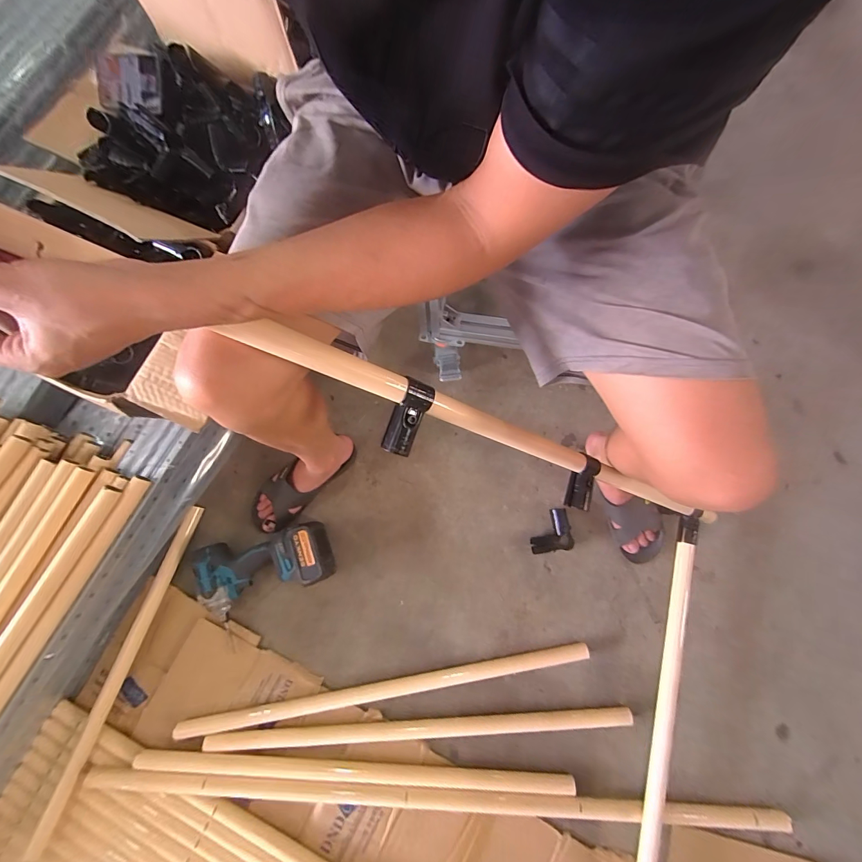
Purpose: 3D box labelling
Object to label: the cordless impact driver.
[{"bbox_3d":[-0.322,0.257,0.730,0.256,0.088,0.139,-22,77,-5],"label":"cordless impact driver"}]

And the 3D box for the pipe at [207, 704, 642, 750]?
[{"bbox_3d":[-0.022,0.538,0.678,0.751,0.024,0.033,-4,76,-1],"label":"pipe"}]

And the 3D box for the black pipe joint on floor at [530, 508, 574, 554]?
[{"bbox_3d":[0.239,0.200,0.756,0.077,0.029,0.082,-5,76,-1],"label":"black pipe joint on floor"}]

